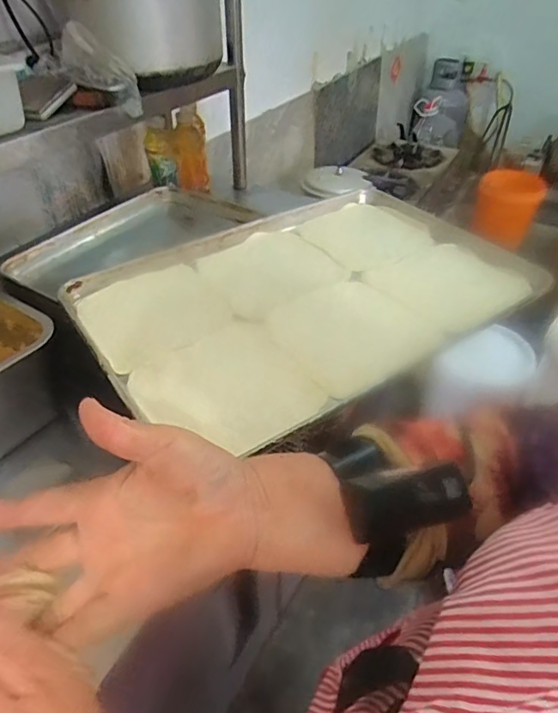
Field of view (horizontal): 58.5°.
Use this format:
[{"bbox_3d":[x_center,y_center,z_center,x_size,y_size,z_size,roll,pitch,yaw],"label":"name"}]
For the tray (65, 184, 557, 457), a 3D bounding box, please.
[{"bbox_3d":[0.039,-0.096,0.733,0.606,0.053,0.423,-25,50,-28],"label":"tray"}]

